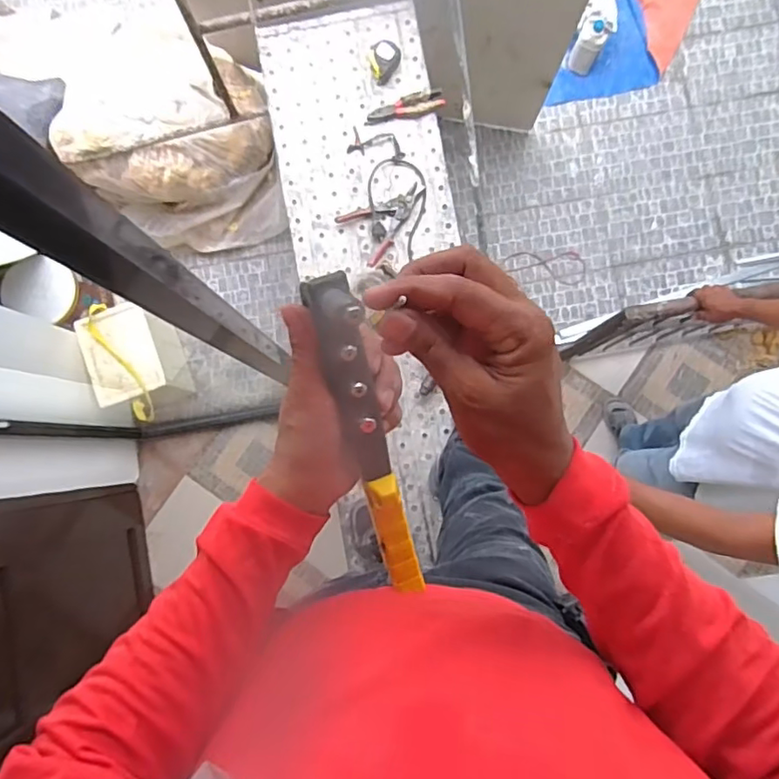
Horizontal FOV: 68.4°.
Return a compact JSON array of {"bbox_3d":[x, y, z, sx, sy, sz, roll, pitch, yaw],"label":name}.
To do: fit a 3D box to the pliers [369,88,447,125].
[{"bbox_3d":[0.041,-0.723,1.468,0.196,0.022,0.054,-11,83,2],"label":"pliers"}]

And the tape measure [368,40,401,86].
[{"bbox_3d":[-0.012,-0.841,1.465,0.079,0.044,0.083,0,84,4],"label":"tape measure"}]

